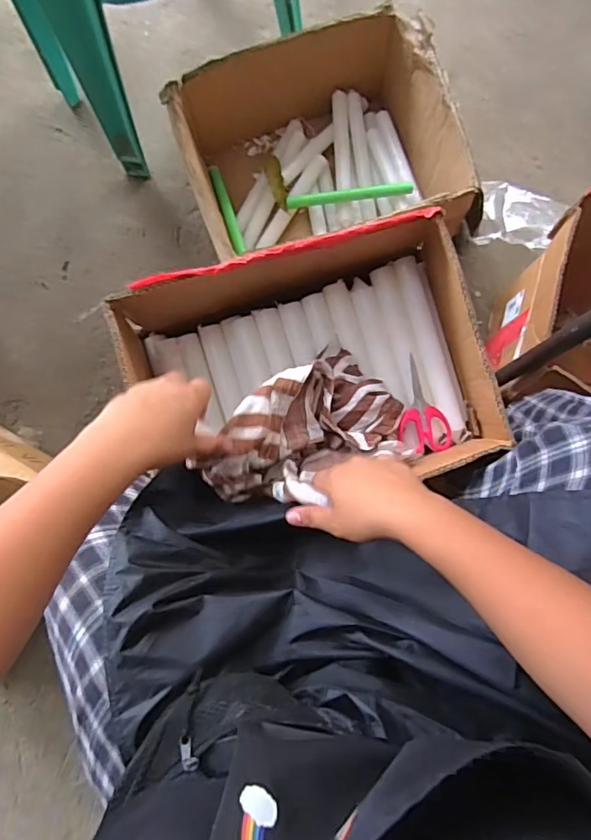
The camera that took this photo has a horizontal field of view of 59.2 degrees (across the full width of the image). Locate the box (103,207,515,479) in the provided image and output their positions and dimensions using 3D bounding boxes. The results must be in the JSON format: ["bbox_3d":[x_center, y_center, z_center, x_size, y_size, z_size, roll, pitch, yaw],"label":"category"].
[{"bbox_3d":[0.010,-0.053,0.569,0.358,0.146,0.237,-16,82,0],"label":"box"}]

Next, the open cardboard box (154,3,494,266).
[{"bbox_3d":[0.050,-0.465,0.977,0.454,0.225,0.376,-19,82,-1],"label":"open cardboard box"}]

